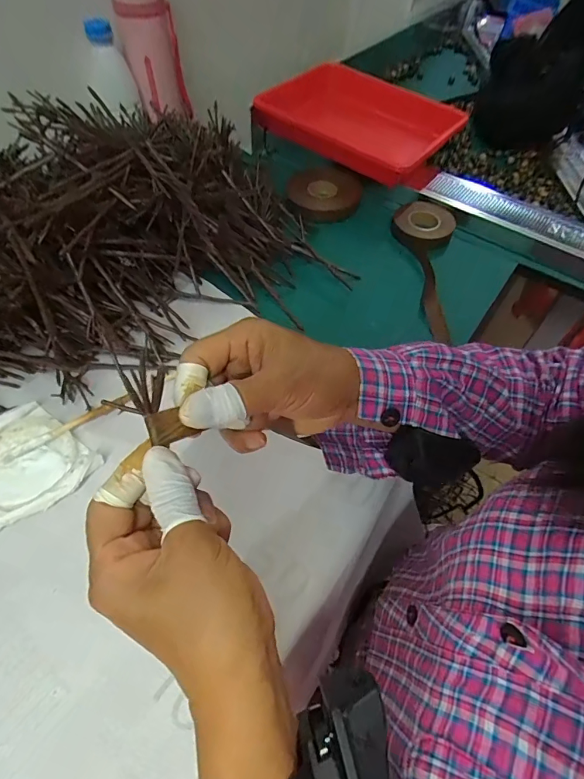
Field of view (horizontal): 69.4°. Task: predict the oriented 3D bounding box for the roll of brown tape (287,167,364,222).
[{"bbox_3d":[0.047,-0.283,0.600,0.103,0.021,0.111,1,56,-2],"label":"roll of brown tape"}]

